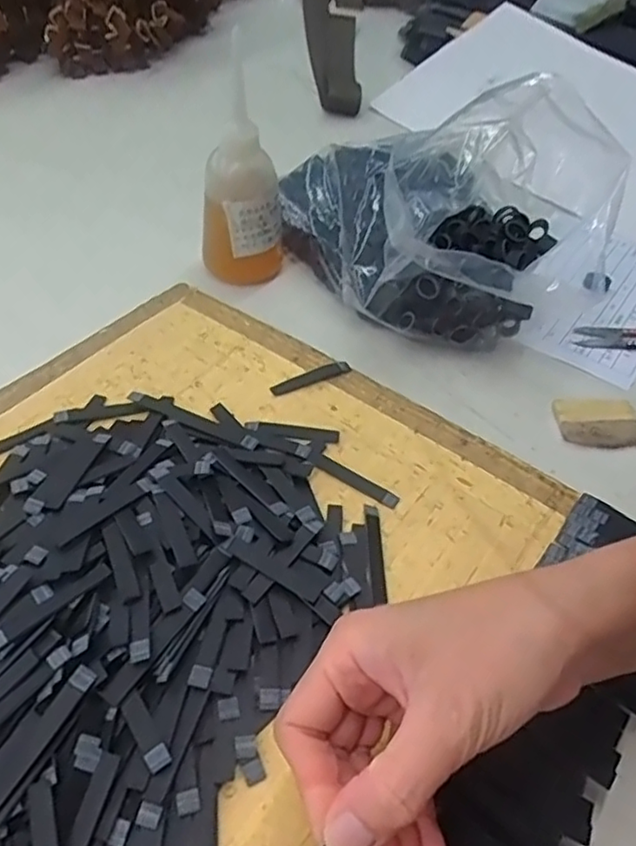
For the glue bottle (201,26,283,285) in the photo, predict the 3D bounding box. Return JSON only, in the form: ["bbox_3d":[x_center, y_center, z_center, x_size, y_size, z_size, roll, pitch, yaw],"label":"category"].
[{"bbox_3d":[-0.055,-0.184,0.475,0.054,0.154,0.047,30,53,20],"label":"glue bottle"}]

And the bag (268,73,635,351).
[{"bbox_3d":[0.088,-0.178,0.492,0.180,0.146,0.242,-17,53,-19],"label":"bag"}]

